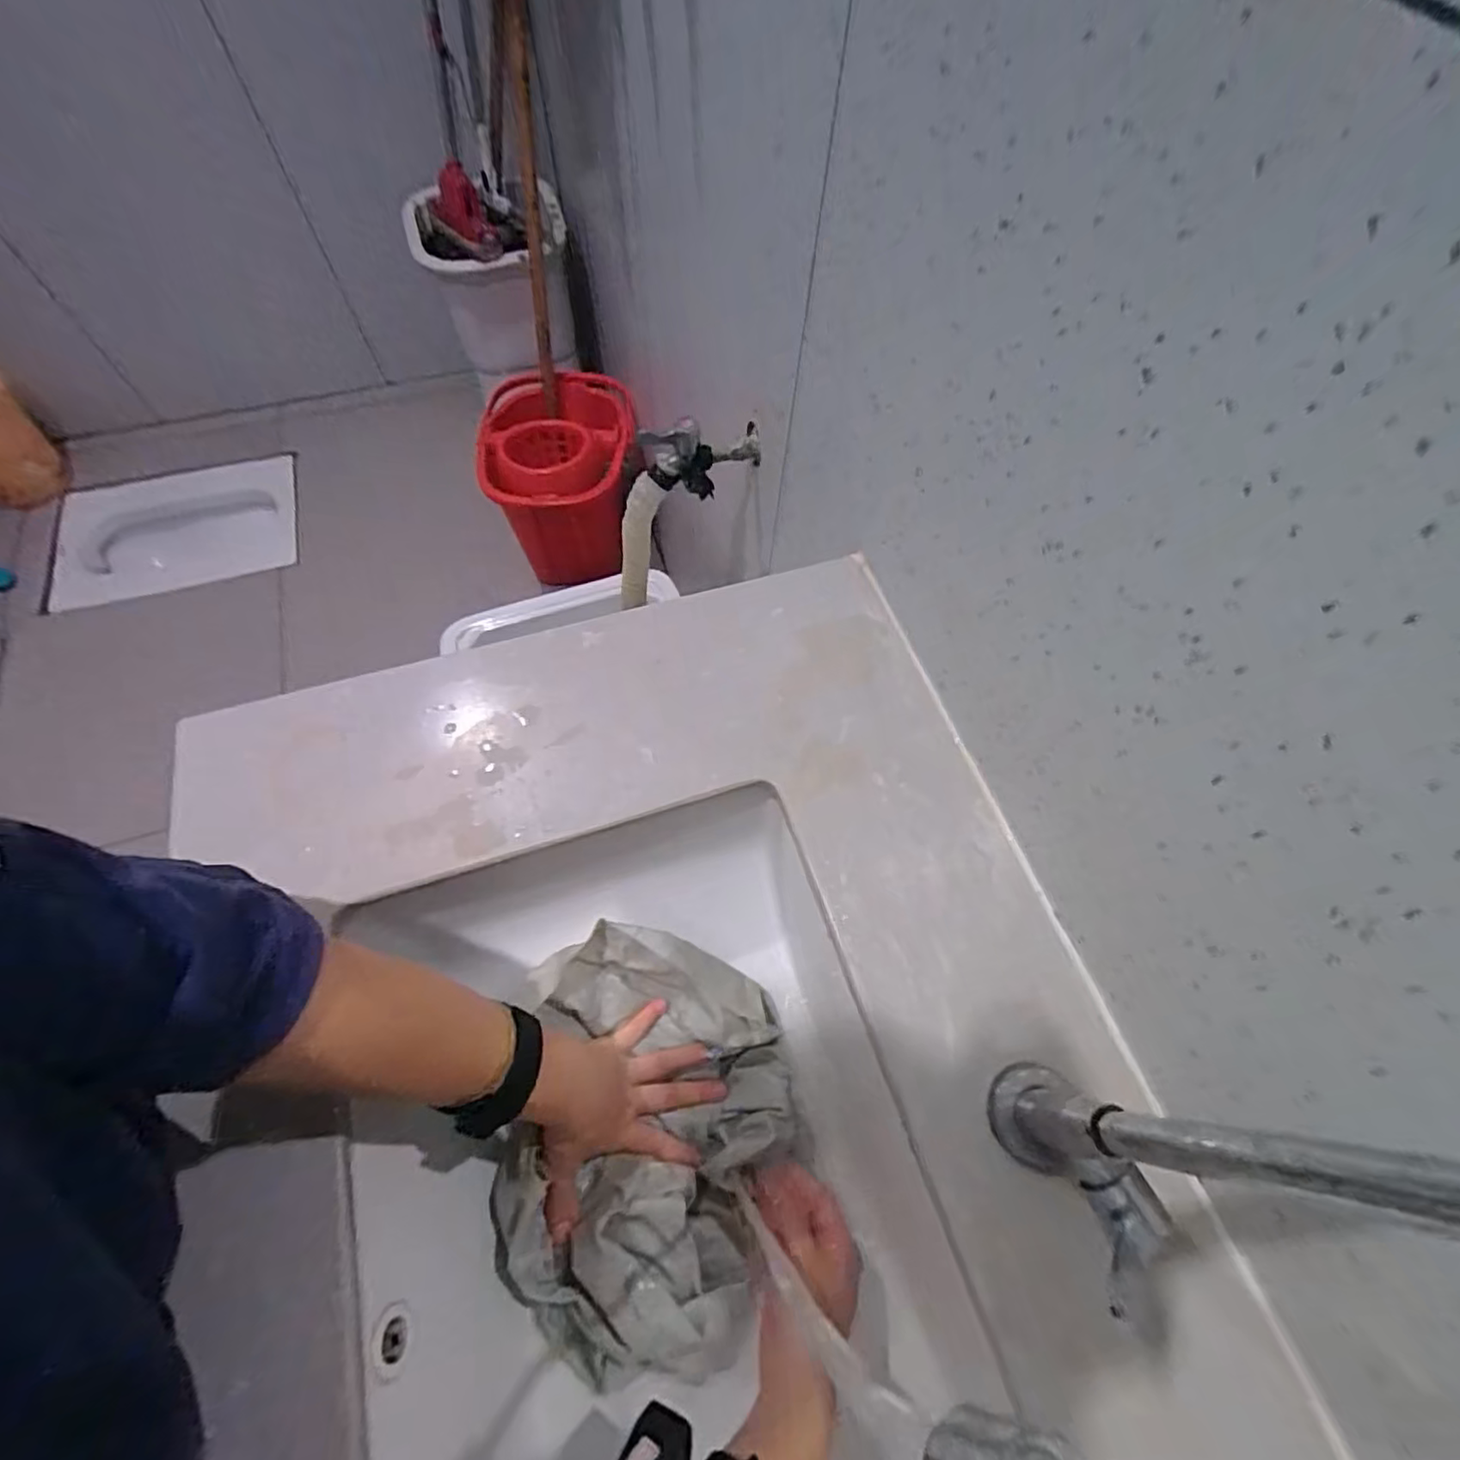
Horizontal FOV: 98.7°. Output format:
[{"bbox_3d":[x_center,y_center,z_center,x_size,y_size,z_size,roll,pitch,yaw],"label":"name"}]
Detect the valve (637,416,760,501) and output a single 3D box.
[{"bbox_3d":[-0.026,-0.295,0.678,0.127,0.080,0.037,-16,66,-8],"label":"valve"}]

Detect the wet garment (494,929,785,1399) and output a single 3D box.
[{"bbox_3d":[-0.054,0.289,0.440,0.187,0.087,0.265,6,64,2],"label":"wet garment"}]

